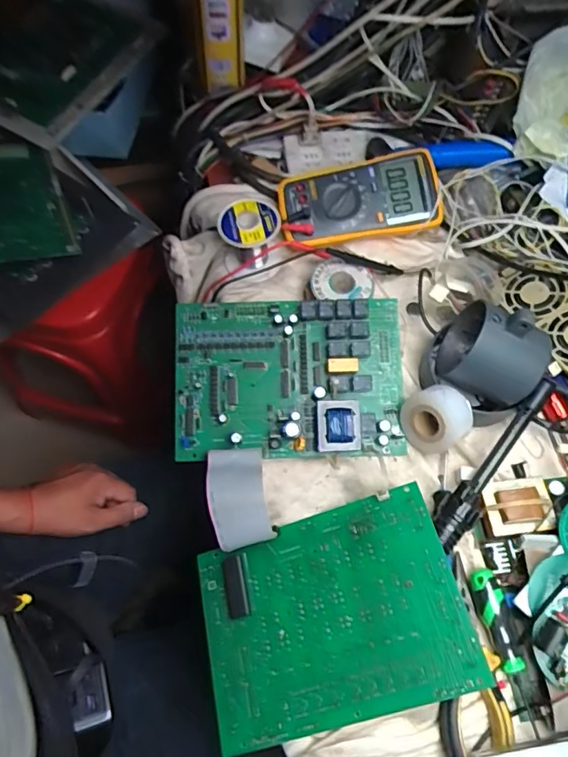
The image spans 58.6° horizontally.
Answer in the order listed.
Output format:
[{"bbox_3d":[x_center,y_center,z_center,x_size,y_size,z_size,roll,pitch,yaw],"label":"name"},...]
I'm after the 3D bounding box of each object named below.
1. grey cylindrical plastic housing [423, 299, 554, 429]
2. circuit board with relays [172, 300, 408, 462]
[{"bbox_3d":[0.192,-0.018,0.482,0.103,0.101,0.077,41,72,14],"label":"grey cylindrical plastic housing"},{"bbox_3d":[0.004,-0.001,0.497,0.228,0.047,0.158,-2,86,0],"label":"circuit board with relays"}]

